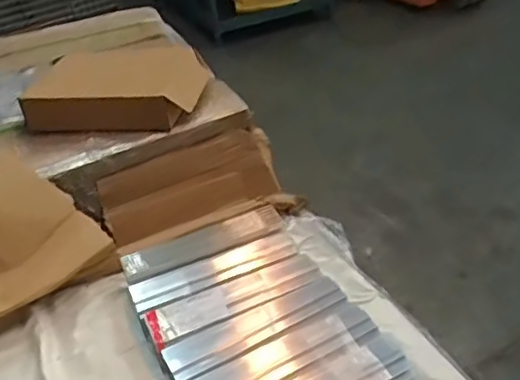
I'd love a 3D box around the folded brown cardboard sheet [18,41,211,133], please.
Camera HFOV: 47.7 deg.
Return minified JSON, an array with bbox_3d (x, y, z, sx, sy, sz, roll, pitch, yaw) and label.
[{"bbox_3d":[-0.341,-0.247,1.438,0.414,0.094,0.278,-3,35,4],"label":"folded brown cardboard sheet"}]

